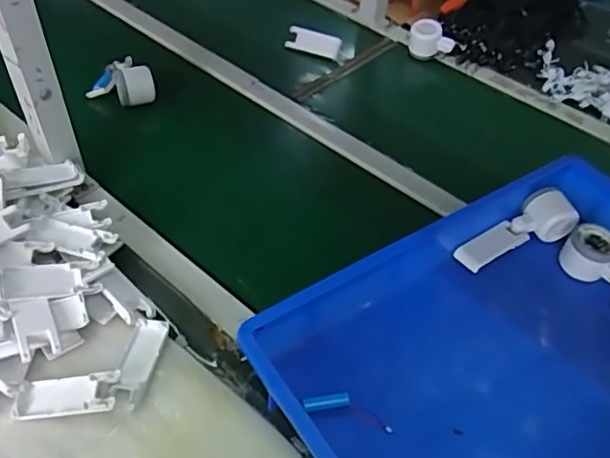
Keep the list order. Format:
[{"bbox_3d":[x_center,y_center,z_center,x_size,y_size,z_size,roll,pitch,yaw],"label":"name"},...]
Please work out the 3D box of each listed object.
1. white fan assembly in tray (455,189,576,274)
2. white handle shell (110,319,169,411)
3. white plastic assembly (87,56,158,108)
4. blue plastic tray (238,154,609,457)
[{"bbox_3d":[0.274,0.003,0.746,0.165,0.054,0.060,-21,54,-21],"label":"white fan assembly in tray"},{"bbox_3d":[-0.177,0.141,0.613,0.034,0.014,0.103,7,49,2],"label":"white handle shell"},{"bbox_3d":[-0.305,-0.235,0.943,0.094,0.053,0.092,2,49,-2],"label":"white plastic assembly"},{"bbox_3d":[0.251,0.130,0.617,0.542,0.070,0.361,-26,55,-24],"label":"blue plastic tray"}]

